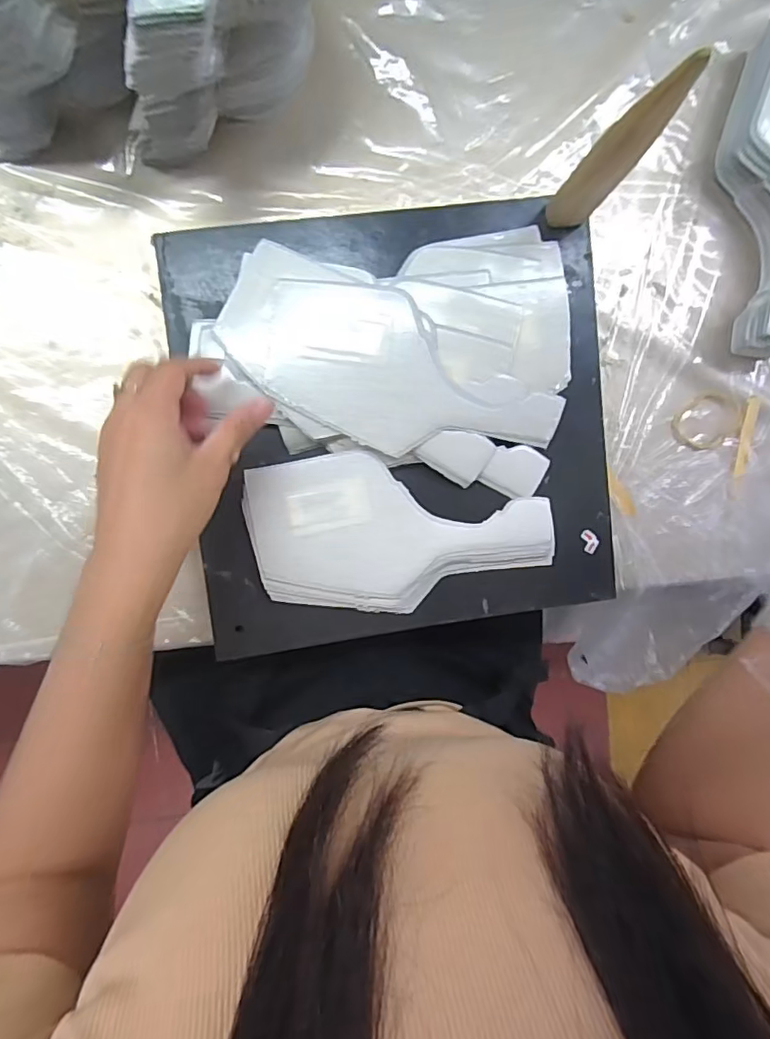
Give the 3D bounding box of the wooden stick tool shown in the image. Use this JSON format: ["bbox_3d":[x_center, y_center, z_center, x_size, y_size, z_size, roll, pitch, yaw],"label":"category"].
[{"bbox_3d":[0.130,-0.210,0.321,0.026,0.165,0.014,40,90,-5],"label":"wooden stick tool"}]

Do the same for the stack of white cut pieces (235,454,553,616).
[{"bbox_3d":[0.011,0.016,0.386,0.218,0.026,0.105,8,93,-4],"label":"stack of white cut pieces"}]

